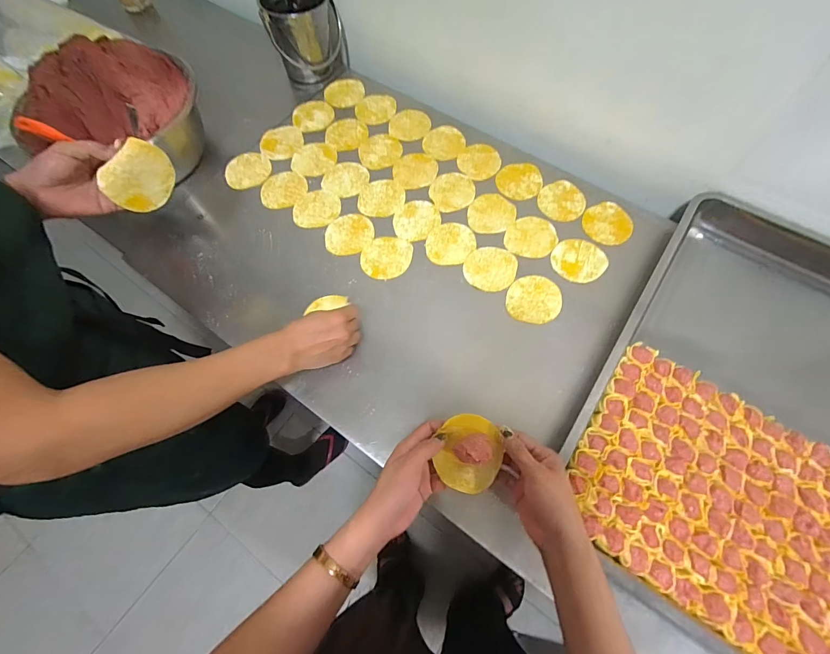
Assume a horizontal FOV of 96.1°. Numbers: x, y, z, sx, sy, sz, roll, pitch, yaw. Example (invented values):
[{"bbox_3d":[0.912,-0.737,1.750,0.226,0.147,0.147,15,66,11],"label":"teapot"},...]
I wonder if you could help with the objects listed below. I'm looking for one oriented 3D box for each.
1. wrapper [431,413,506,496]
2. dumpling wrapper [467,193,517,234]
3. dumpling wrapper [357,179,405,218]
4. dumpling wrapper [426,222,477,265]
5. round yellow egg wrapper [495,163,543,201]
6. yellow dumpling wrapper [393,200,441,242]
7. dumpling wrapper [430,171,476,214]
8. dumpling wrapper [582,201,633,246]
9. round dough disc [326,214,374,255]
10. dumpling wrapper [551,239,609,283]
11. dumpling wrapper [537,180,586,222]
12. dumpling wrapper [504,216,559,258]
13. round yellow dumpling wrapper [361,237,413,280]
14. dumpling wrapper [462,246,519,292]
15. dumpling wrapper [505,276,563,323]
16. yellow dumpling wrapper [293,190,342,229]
[{"bbox_3d":[0.061,0.139,0.408,0.069,0.038,0.077,10,68,4],"label":"wrapper"},{"bbox_3d":[0.136,-0.201,0.659,0.081,0.004,0.087,0,68,0],"label":"dumpling wrapper"},{"bbox_3d":[-0.060,-0.235,0.678,0.081,0.004,0.087,7,68,3],"label":"dumpling wrapper"},{"bbox_3d":[0.059,-0.143,0.636,0.078,0.004,0.090,37,72,13],"label":"dumpling wrapper"},{"bbox_3d":[0.193,-0.269,0.686,0.082,0.007,0.081,0,68,0],"label":"round yellow egg wrapper"},{"bbox_3d":[0.002,-0.189,0.658,0.073,0.004,0.087,38,73,14],"label":"yellow dumpling wrapper"},{"bbox_3d":[0.069,-0.249,0.680,0.085,0.004,0.080,0,68,0],"label":"dumpling wrapper"},{"bbox_3d":[0.334,-0.179,0.647,0.081,0.007,0.082,-1,69,2],"label":"dumpling wrapper"},{"bbox_3d":[-0.113,-0.161,0.646,0.081,0.004,0.083,0,68,0],"label":"round dough disc"},{"bbox_3d":[0.271,-0.111,0.618,0.084,0.004,0.082,0,67,0],"label":"dumpling wrapper"},{"bbox_3d":[0.263,-0.227,0.666,0.079,0.005,0.083,0,68,0],"label":"dumpling wrapper"},{"bbox_3d":[0.199,-0.157,0.640,0.085,0.005,0.084,-1,67,2],"label":"dumpling wrapper"},{"bbox_3d":[-0.048,-0.117,0.624,0.081,0.004,0.081,0,68,0],"label":"round yellow dumpling wrapper"},{"bbox_3d":[0.124,-0.096,0.615,0.083,0.004,0.083,0,66,1],"label":"dumpling wrapper"},{"bbox_3d":[0.190,-0.045,0.595,0.084,0.004,0.083,0,69,1],"label":"dumpling wrapper"},{"bbox_3d":[-0.176,-0.212,0.669,0.085,0.004,0.078,0,68,0],"label":"yellow dumpling wrapper"}]

